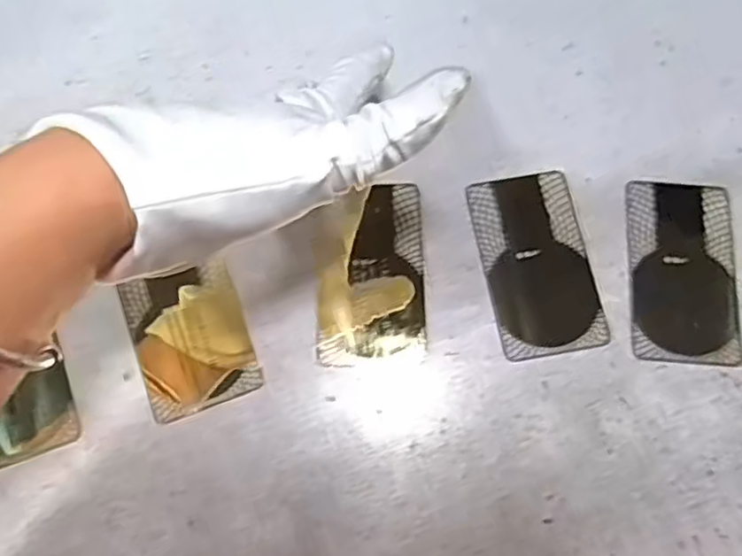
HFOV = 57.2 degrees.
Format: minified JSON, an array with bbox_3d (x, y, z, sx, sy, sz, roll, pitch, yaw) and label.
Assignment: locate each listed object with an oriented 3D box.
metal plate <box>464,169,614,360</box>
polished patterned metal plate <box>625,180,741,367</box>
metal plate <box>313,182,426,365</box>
[{"bbox_3d":[0.076,-0.007,0.315,0.049,0.005,0.087,-9,73,-6],"label":"metal plate"},{"bbox_3d":[0.144,-0.004,0.313,0.048,0.004,0.086,3,72,0],"label":"polished patterned metal plate"},{"bbox_3d":[-0.001,-0.003,0.311,0.049,0.005,0.084,-3,75,-2],"label":"metal plate"}]

